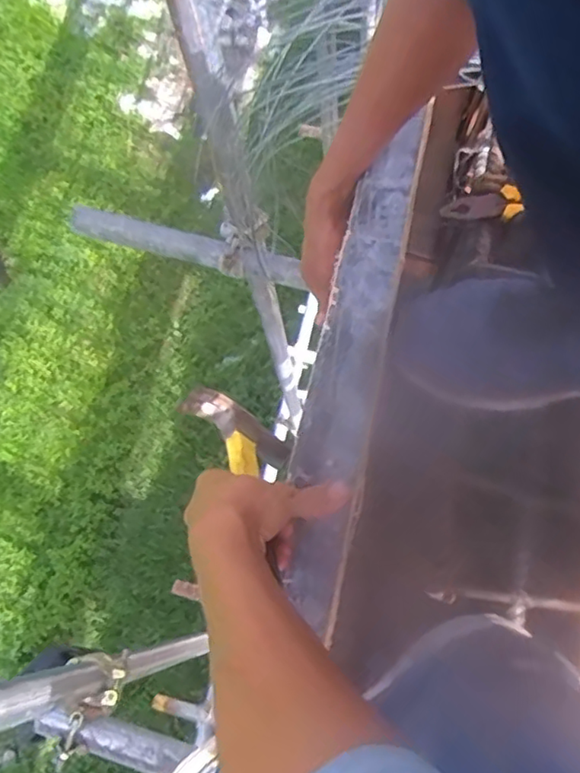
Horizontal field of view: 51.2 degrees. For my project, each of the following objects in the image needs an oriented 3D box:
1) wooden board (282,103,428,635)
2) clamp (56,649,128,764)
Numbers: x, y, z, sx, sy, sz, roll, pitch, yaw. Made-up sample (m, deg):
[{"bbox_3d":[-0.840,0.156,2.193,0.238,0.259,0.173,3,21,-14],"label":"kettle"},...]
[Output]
[{"bbox_3d":[0.050,-0.032,0.489,0.057,0.015,0.419,12,73,3],"label":"wooden board"},{"bbox_3d":[-0.278,0.427,0.820,0.080,0.065,0.141,17,56,4],"label":"clamp"}]

